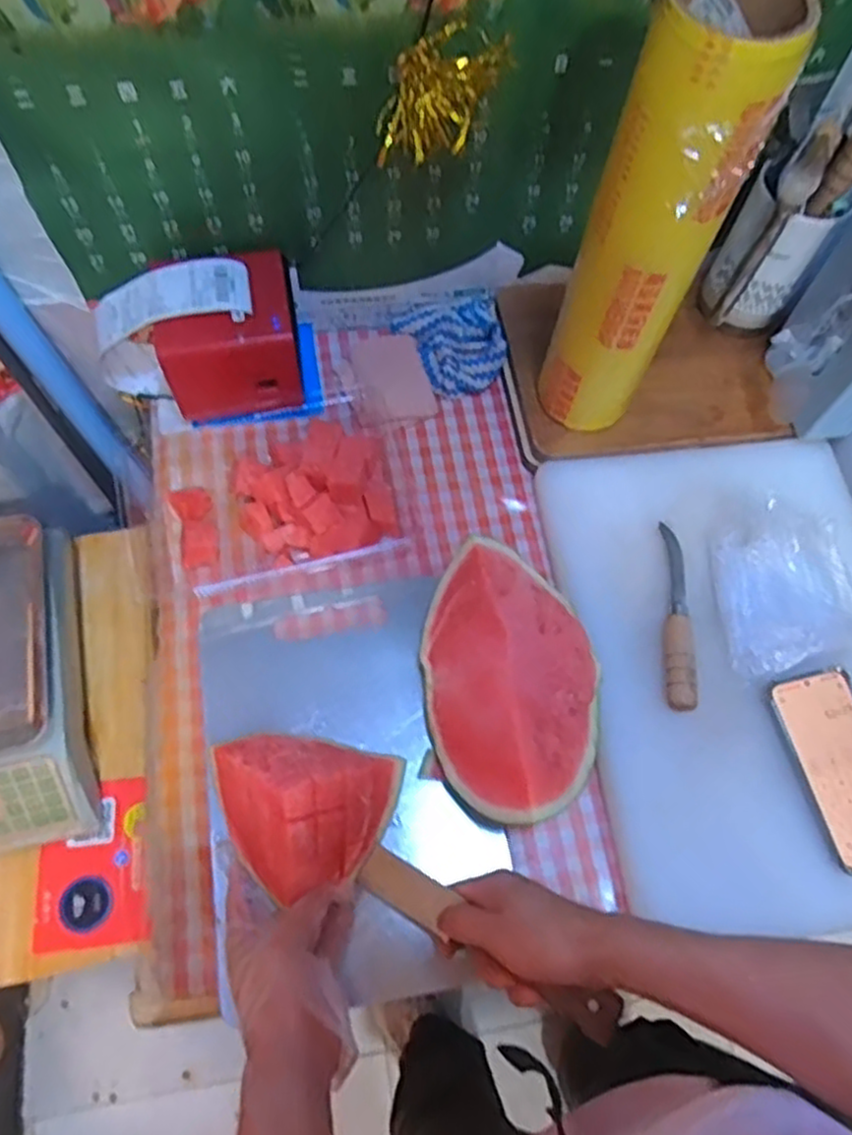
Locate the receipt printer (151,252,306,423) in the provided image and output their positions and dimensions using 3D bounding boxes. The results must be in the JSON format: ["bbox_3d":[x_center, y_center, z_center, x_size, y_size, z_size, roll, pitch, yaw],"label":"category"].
[{"bbox_3d":[-0.187,-0.219,0.701,0.133,0.095,0.114,-17,69,-10],"label":"receipt printer"}]

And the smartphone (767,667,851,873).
[{"bbox_3d":[0.349,0.164,0.600,0.076,0.012,0.153,-11,68,-8],"label":"smartphone"}]

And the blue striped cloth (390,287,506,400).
[{"bbox_3d":[0.032,-0.243,0.771,0.110,0.039,0.115,-16,69,-9],"label":"blue striped cloth"}]

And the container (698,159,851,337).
[{"bbox_3d":[0.345,-0.317,0.725,0.085,0.152,0.090,3,67,-1],"label":"container"}]

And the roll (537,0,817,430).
[{"bbox_3d":[0.170,-0.251,0.580,0.091,0.360,0.107,23,68,7],"label":"roll"}]

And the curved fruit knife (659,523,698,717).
[{"bbox_3d":[0.224,0.040,0.643,0.022,0.018,0.176,7,67,0],"label":"curved fruit knife"}]

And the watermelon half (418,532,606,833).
[{"bbox_3d":[0.072,0.092,0.593,0.139,0.090,0.215,-2,67,-4],"label":"watermelon half"}]

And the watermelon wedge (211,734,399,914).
[{"bbox_3d":[-0.098,0.180,0.538,0.139,0.074,0.116,14,67,3],"label":"watermelon wedge"}]

